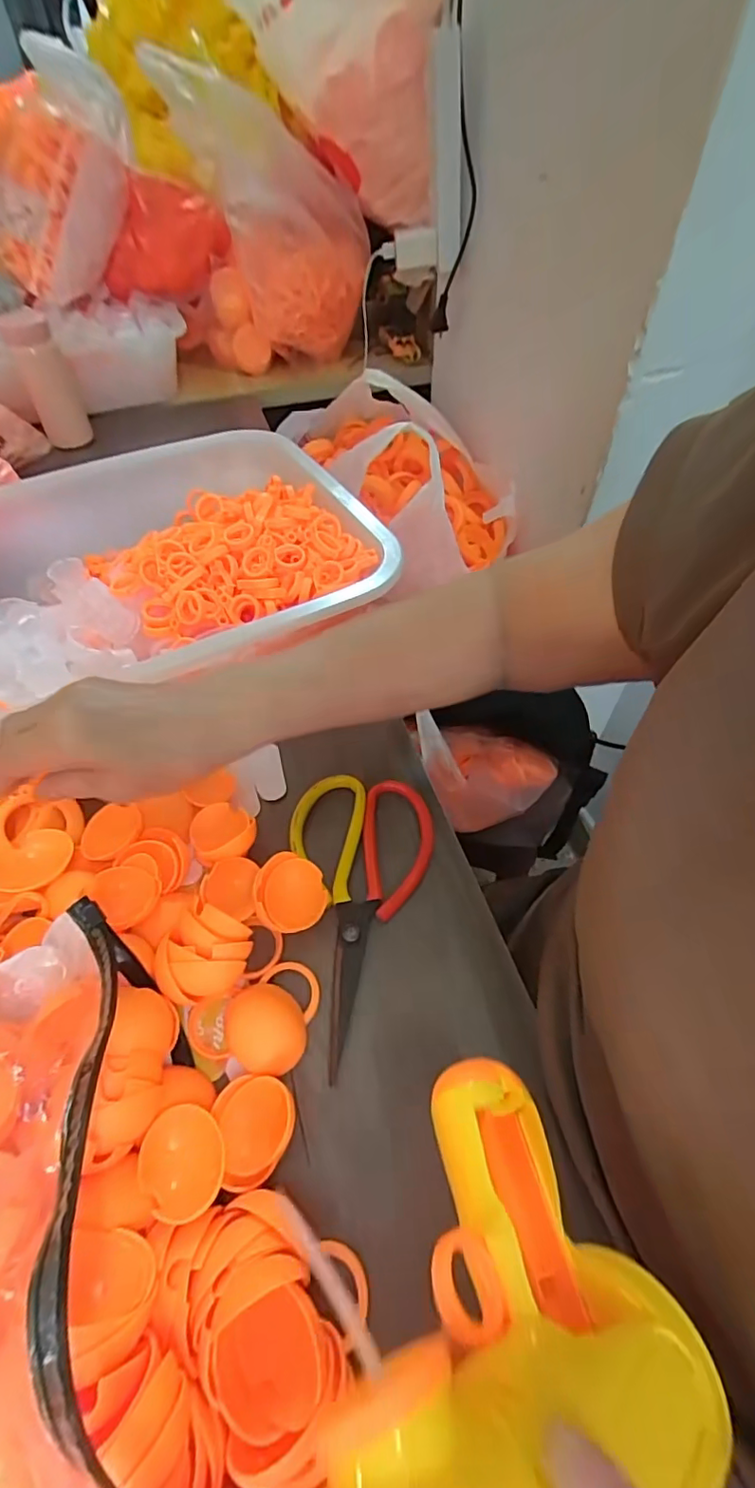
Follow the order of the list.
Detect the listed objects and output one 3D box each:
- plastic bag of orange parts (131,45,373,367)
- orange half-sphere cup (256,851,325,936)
[{"bbox_3d":[-0.163,-0.755,0.791,0.290,0.288,0.192,-4,52,-2],"label":"plastic bag of orange parts"},{"bbox_3d":[-0.050,0.088,0.315,0.038,0.021,0.044,-5,52,-3],"label":"orange half-sphere cup"}]

